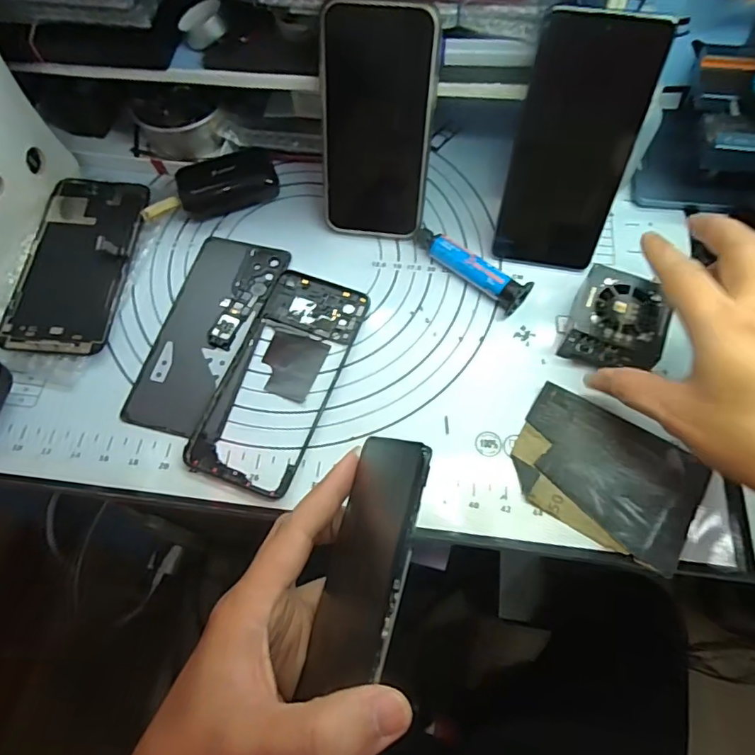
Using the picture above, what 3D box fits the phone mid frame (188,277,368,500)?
[{"bbox_3d":[-0.066,-0.002,0.356,0.072,0.004,0.160,18,68,8],"label":"phone mid frame"}]

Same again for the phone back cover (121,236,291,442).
[{"bbox_3d":[-0.120,-0.035,0.372,0.069,0.006,0.157,14,67,6],"label":"phone back cover"}]

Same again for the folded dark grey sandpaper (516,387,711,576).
[{"bbox_3d":[0.141,0.061,0.323,0.109,0.011,0.076,29,69,12],"label":"folded dark grey sandpaper"}]

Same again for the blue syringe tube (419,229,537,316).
[{"bbox_3d":[0.069,-0.083,0.380,0.091,0.022,0.025,41,72,16],"label":"blue syringe tube"}]

